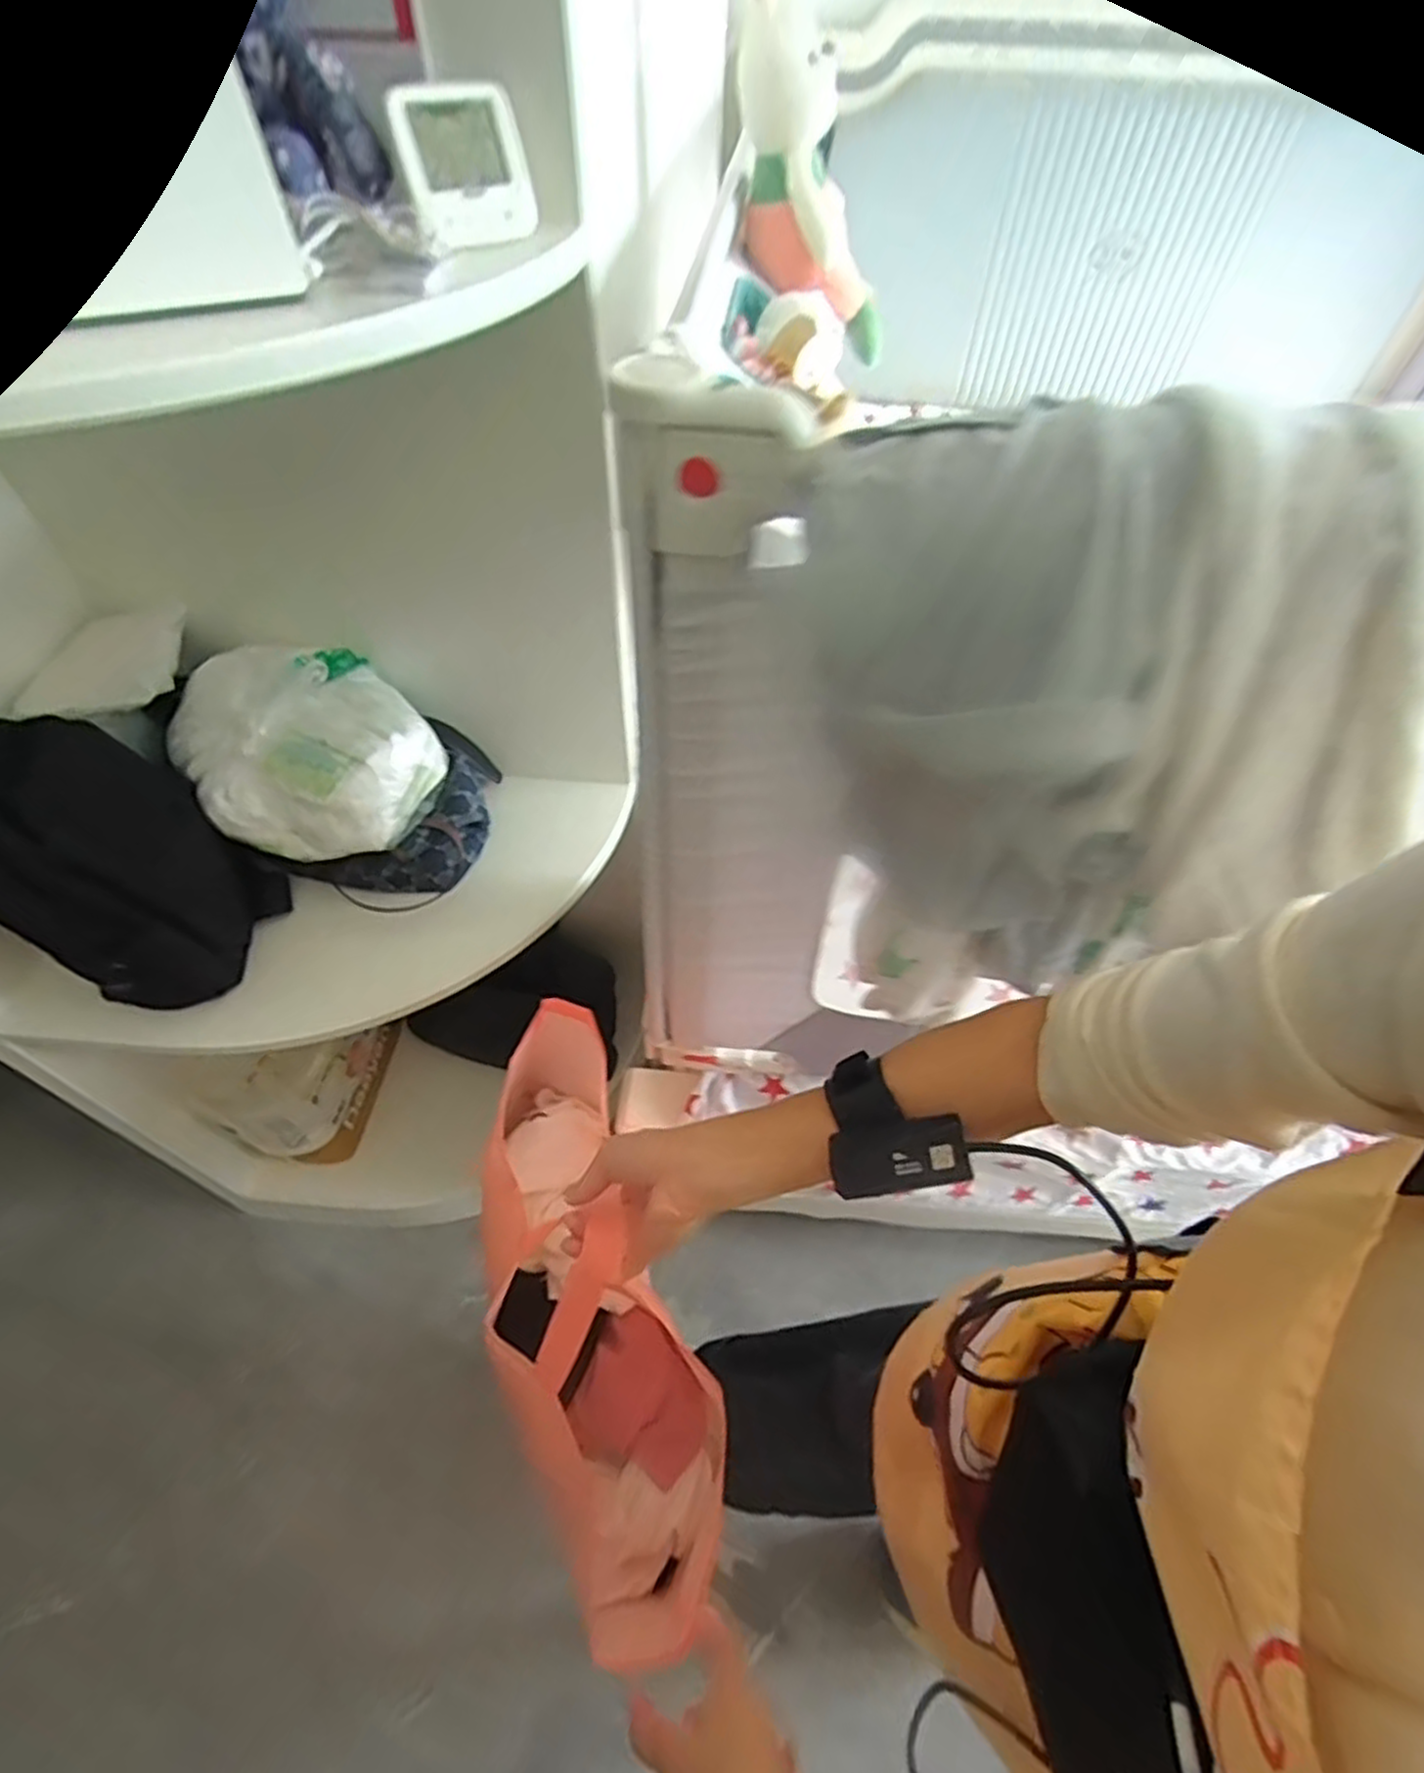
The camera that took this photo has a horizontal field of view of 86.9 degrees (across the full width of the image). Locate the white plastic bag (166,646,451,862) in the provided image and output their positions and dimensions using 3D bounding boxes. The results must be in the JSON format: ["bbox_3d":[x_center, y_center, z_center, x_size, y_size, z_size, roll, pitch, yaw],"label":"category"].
[{"bbox_3d":[-0.437,-0.144,0.805,0.213,0.143,0.209,-34,60,-25],"label":"white plastic bag"}]

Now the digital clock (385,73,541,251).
[{"bbox_3d":[-0.155,-0.463,0.482,0.079,0.075,0.015,-33,44,-23],"label":"digital clock"}]

